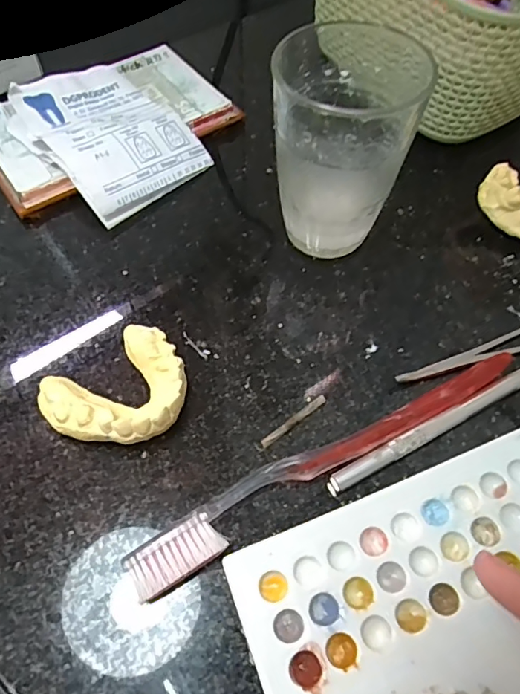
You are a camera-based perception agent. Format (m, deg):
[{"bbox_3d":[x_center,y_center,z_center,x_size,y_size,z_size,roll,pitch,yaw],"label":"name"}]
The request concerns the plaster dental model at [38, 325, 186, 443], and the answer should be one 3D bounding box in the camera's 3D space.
[{"bbox_3d":[-0.059,0.021,0.219,0.060,0.019,0.050,-40,67,-22],"label":"plaster dental model"}]

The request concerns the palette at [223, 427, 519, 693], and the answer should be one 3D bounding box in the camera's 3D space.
[{"bbox_3d":[0.073,0.092,0.182,0.151,0.012,0.091,-20,61,-12],"label":"palette"}]

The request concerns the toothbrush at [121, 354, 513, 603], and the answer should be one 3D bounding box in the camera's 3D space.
[{"bbox_3d":[0.032,0.044,0.210,0.186,0.012,0.020,-27,63,-16],"label":"toothbrush"}]

